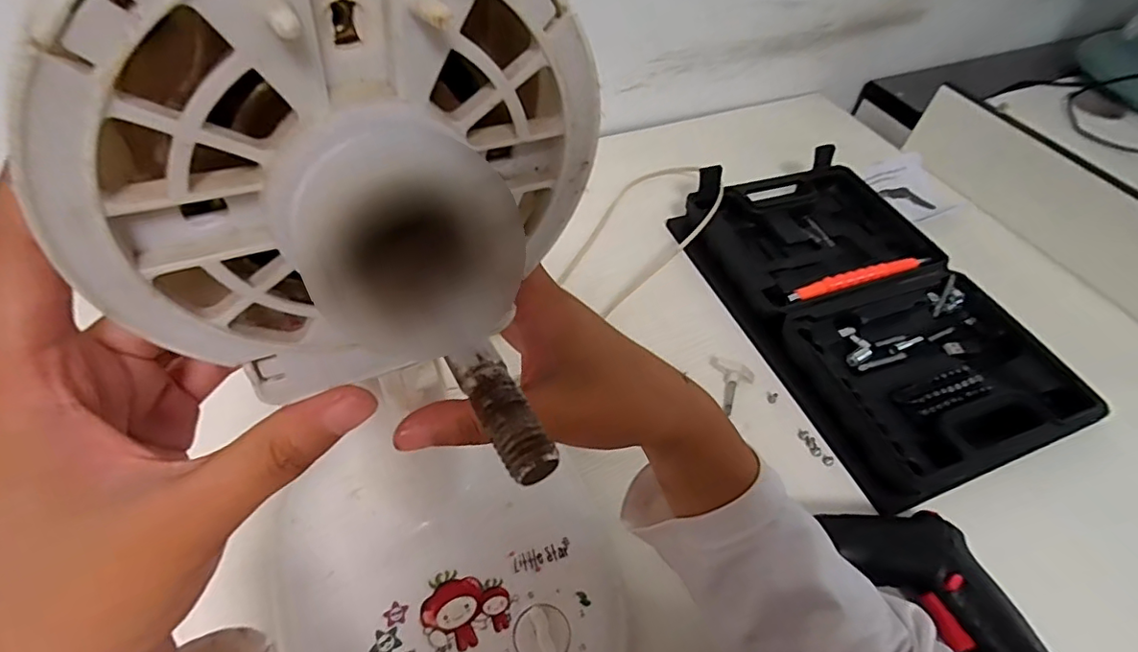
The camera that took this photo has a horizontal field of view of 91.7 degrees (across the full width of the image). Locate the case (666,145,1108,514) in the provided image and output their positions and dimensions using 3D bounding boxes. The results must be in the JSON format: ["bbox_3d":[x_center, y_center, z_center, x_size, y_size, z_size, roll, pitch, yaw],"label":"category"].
[{"bbox_3d":[0.272,-0.025,0.524,0.224,0.042,0.352,-15,54,-17],"label":"case"}]

